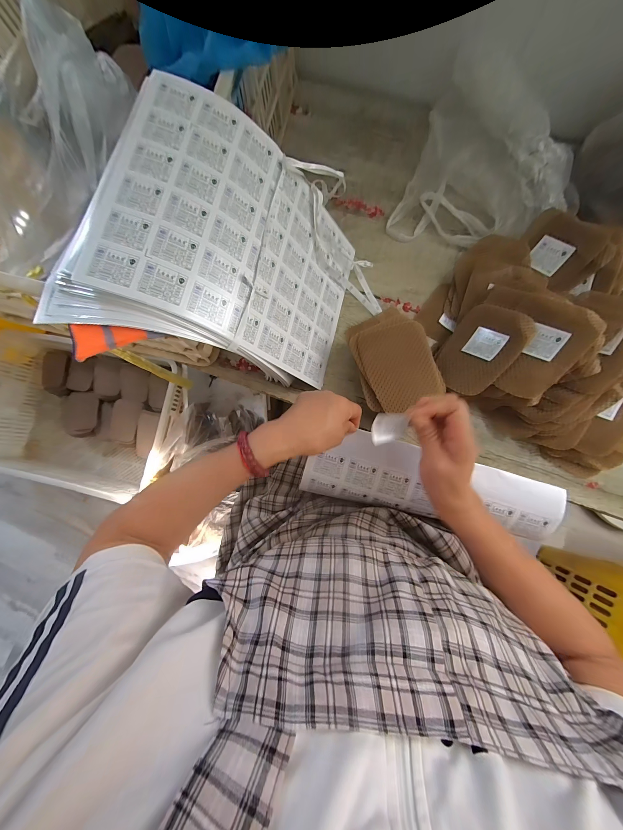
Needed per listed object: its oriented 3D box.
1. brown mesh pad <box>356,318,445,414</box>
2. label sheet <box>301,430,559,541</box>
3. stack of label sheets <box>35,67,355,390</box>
[{"bbox_3d":[0.124,-0.070,0.395,0.093,0.007,0.119,-17,80,1],"label":"brown mesh pad"},{"bbox_3d":[0.158,0.089,0.380,0.331,0.032,0.090,9,82,5],"label":"label sheet"},{"bbox_3d":[-0.082,-0.190,0.386,0.103,0.347,0.284,5,78,45],"label":"stack of label sheets"}]

